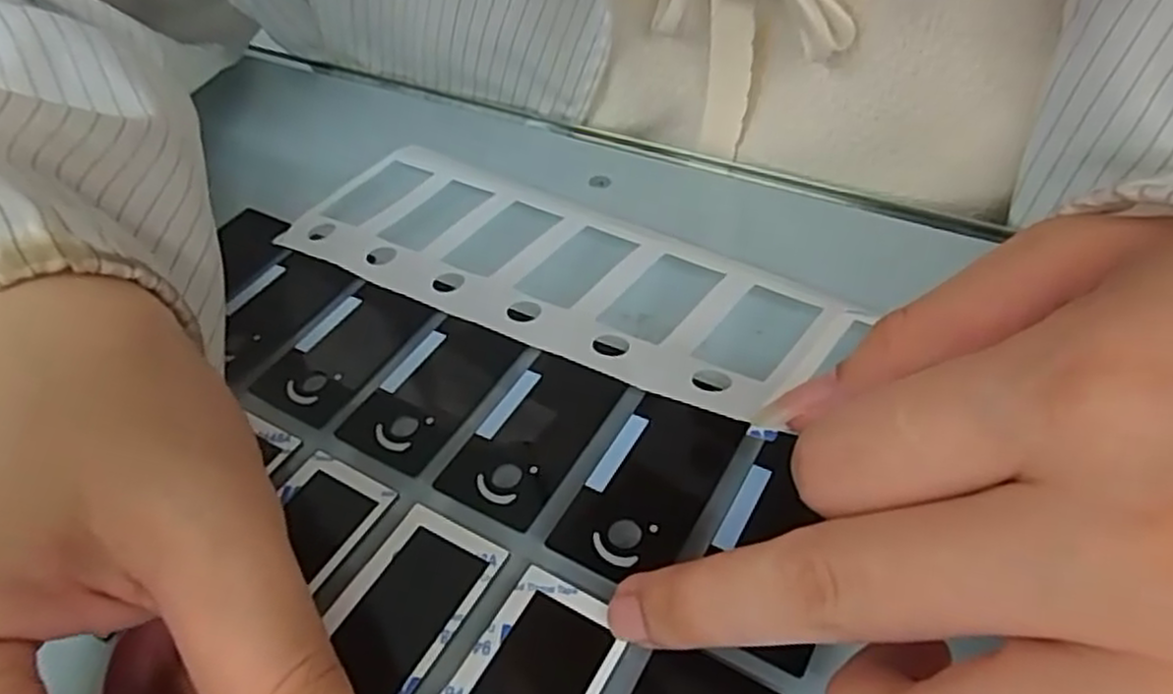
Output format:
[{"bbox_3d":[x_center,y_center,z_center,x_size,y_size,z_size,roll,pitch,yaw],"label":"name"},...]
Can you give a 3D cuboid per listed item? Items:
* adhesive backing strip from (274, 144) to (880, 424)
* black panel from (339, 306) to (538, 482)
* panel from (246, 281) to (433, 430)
[{"bbox_3d":[-0.016,-0.025,0.229,0.175,0.007,0.059,24,51,30],"label":"adhesive backing strip"},{"bbox_3d":[-0.041,0.010,0.208,0.027,0.004,0.050,23,53,22],"label":"black panel"},{"bbox_3d":[-0.069,0.000,0.219,0.029,0.004,0.049,20,52,23],"label":"panel"}]

